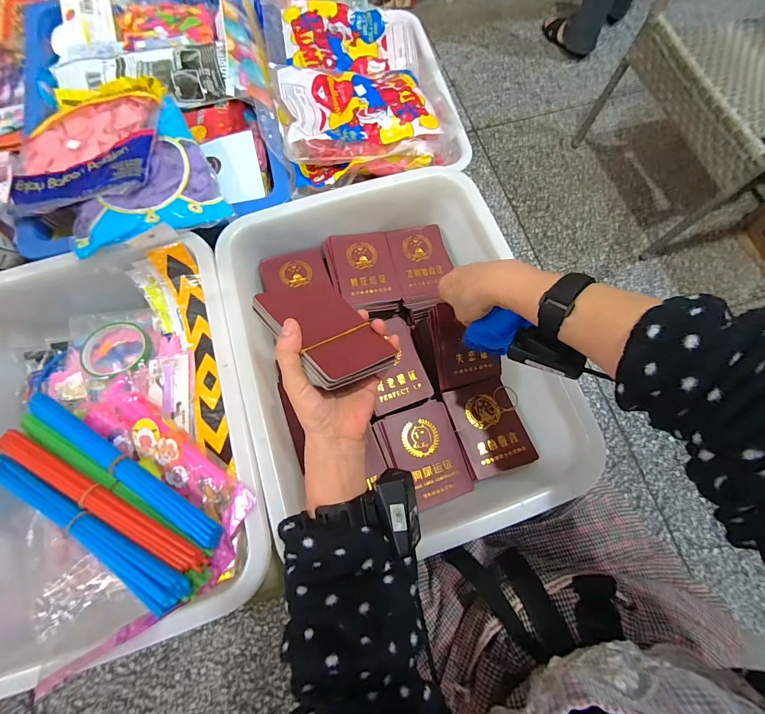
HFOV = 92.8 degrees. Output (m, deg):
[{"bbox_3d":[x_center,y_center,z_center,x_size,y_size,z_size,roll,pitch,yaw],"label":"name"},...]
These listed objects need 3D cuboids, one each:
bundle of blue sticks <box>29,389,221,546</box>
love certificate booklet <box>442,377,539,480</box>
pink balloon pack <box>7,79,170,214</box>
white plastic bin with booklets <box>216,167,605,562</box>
[{"bbox_3d":[-0.308,0.123,0.421,0.318,0.026,0.025,25,74,20],"label":"bundle of blue sticks"},{"bbox_3d":[0.142,0.091,0.484,0.087,0.006,0.119,-17,66,-3],"label":"love certificate booklet"},{"bbox_3d":[-0.403,-0.309,0.504,0.191,0.055,0.235,-6,74,-2],"label":"pink balloon pack"},{"bbox_3d":[0.009,-0.010,0.469,0.353,0.102,0.444,-17,74,-5],"label":"white plastic bin with booklets"}]

